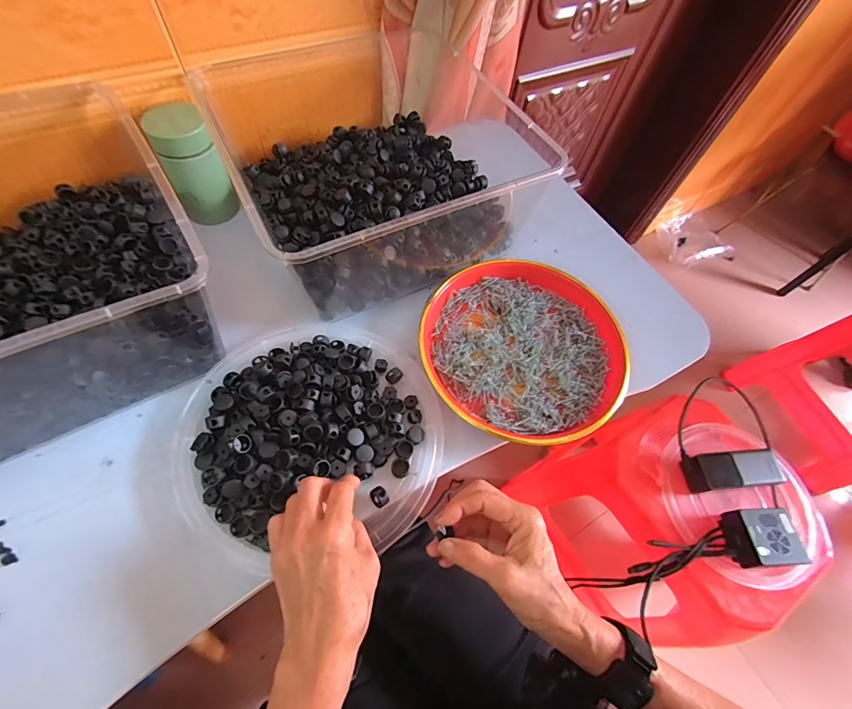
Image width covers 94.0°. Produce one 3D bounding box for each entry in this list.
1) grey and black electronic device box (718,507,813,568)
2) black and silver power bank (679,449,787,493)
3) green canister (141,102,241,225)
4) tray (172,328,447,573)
[{"bbox_3d":[0.486,0.265,0.577,0.082,0.045,0.074,-2,61,-7],"label":"grey and black electronic device box"},{"bbox_3d":[0.486,0.183,0.627,0.152,0.041,0.053,0,61,-6],"label":"black and silver power bank"},{"bbox_3d":[-0.269,-0.220,0.462,0.060,0.106,0.068,-26,64,-18],"label":"green canister"},{"bbox_3d":[-0.105,0.062,0.371,0.234,0.024,0.218,2,59,-3],"label":"tray"}]

